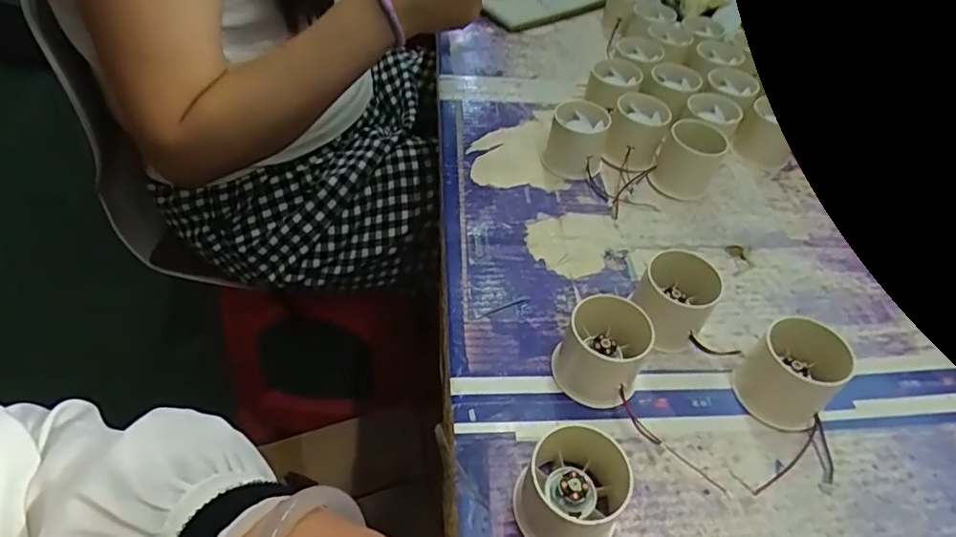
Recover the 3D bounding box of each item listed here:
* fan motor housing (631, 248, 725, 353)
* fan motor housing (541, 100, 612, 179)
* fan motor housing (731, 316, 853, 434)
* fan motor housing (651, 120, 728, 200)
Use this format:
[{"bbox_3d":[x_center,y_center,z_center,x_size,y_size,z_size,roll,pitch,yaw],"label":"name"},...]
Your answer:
[{"bbox_3d":[0.134,0.024,0.371,0.055,0.055,0.043,31,53,21],"label":"fan motor housing"},{"bbox_3d":[0.090,-0.118,0.502,0.054,0.046,0.058,12,49,6],"label":"fan motor housing"},{"bbox_3d":[0.198,0.067,0.345,0.054,0.055,0.044,33,54,23],"label":"fan motor housing"},{"bbox_3d":[0.190,-0.099,0.488,0.049,0.057,0.049,2,49,-2],"label":"fan motor housing"}]

